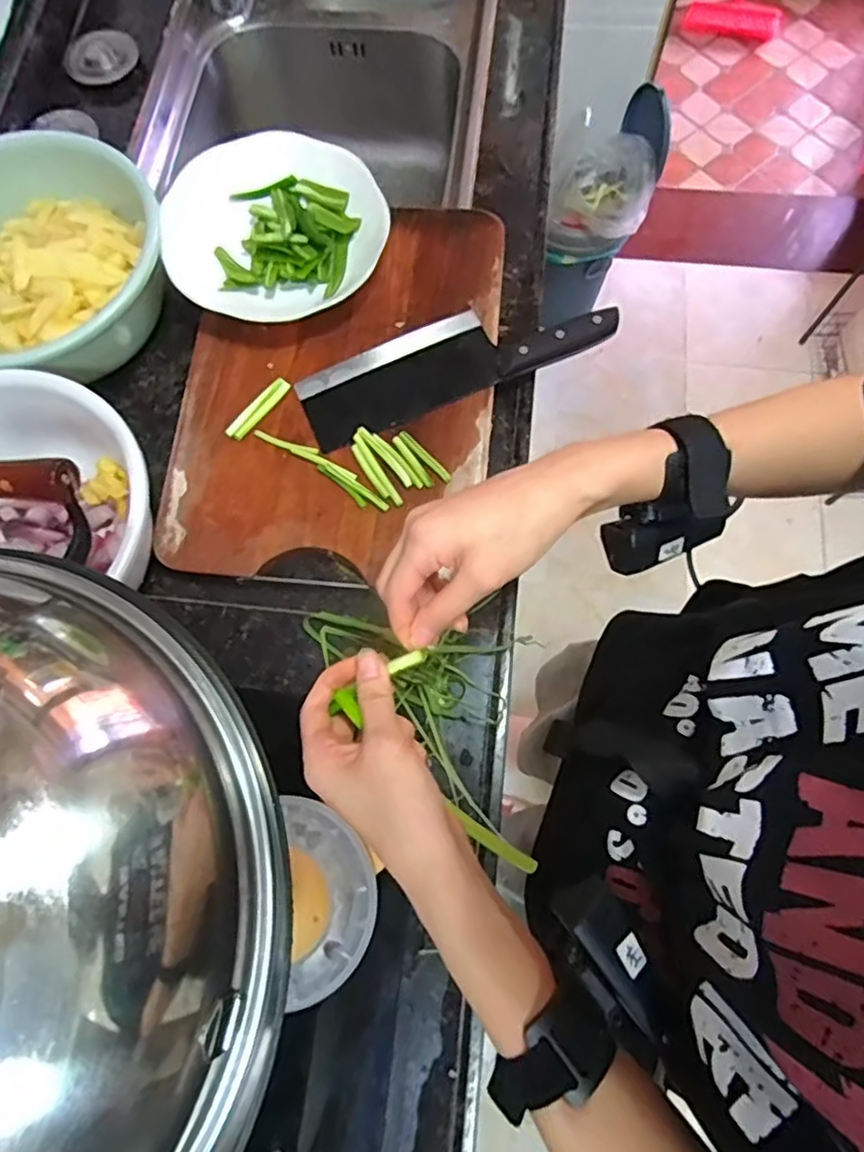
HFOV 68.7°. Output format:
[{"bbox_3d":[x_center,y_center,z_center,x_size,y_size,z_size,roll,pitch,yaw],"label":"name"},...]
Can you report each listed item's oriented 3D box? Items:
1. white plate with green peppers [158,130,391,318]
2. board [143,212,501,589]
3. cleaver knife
[{"bbox_3d":[-0.148,-0.325,0.602,0.195,0.046,0.189,-1,73,2],"label":"white plate with green peppers"},{"bbox_3d":[-0.083,-0.183,0.591,0.274,0.031,0.385,5,73,4],"label":"board"},{"bbox_3d":[0.020,-0.202,0.577,0.285,0.019,0.085,-22,74,-5],"label":"cleaver knife"}]

